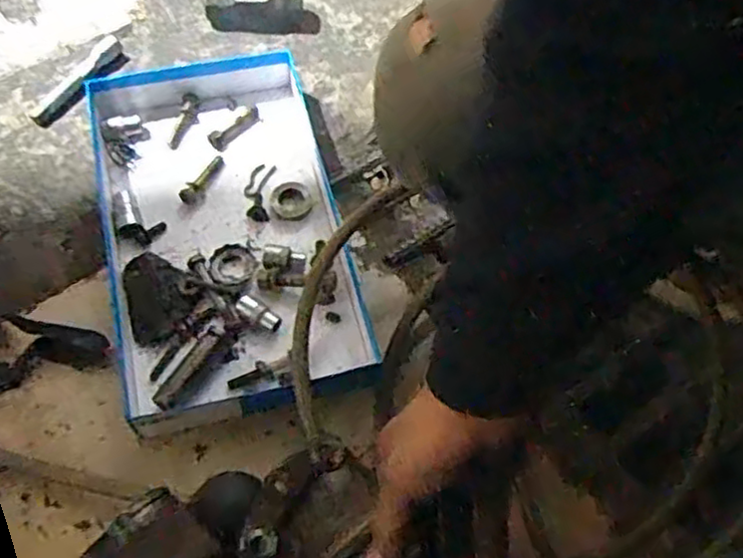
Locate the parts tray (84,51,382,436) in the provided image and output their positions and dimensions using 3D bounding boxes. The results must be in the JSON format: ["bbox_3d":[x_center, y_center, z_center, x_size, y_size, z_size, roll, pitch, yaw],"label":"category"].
[{"bbox_3d":[-0.136,-0.057,0.640,0.214,0.038,0.366,-12,62,-10],"label":"parts tray"}]

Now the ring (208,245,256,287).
[{"bbox_3d":[-0.126,-0.013,0.626,0.041,0.004,0.042,2,60,-3],"label":"ring"}]

